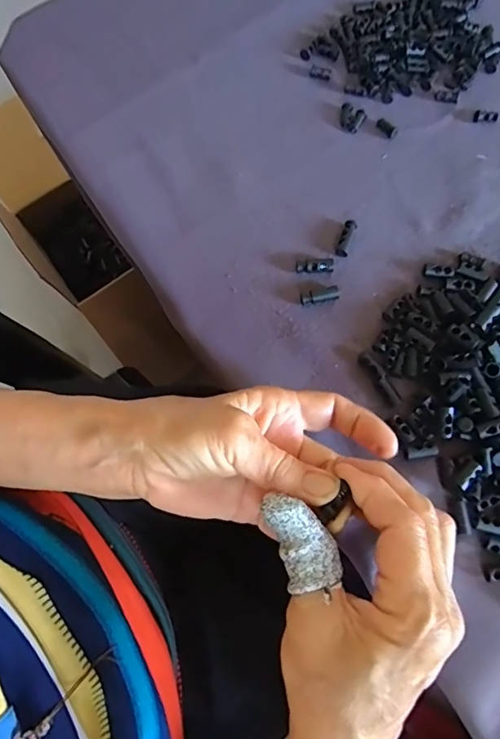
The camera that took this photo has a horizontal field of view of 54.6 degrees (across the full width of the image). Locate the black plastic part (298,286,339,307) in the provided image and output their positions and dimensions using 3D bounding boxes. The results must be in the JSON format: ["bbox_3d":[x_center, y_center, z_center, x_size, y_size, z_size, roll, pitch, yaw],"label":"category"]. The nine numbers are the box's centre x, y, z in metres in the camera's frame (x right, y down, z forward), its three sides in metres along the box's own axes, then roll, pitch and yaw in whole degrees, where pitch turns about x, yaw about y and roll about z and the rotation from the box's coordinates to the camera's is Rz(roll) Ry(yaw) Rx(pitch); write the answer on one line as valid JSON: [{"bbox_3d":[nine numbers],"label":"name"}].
[{"bbox_3d":[0.045,-0.048,0.312,0.025,0.006,0.009,-11,74,-2],"label":"black plastic part"}]

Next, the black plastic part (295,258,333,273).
[{"bbox_3d":[0.042,-0.069,0.319,0.024,0.004,0.010,2,74,2],"label":"black plastic part"}]

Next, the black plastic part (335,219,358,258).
[{"bbox_3d":[0.065,-0.088,0.323,0.008,0.005,0.028,19,75,7],"label":"black plastic part"}]

